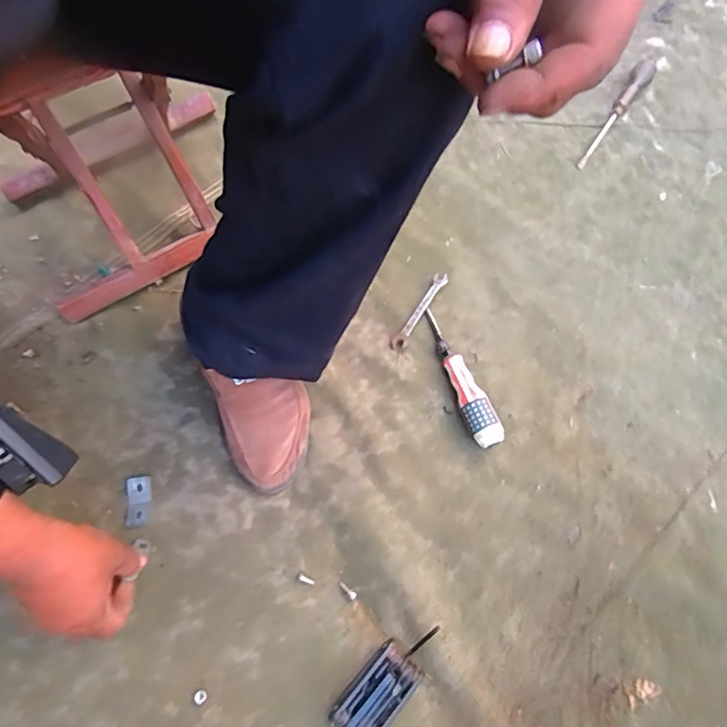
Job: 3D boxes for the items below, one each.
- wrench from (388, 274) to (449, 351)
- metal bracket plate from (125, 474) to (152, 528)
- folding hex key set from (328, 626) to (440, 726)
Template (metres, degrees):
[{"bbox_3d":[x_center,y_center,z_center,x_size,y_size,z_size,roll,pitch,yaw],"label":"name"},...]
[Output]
[{"bbox_3d":[0.070,-0.066,0.649,0.021,0.008,0.121,31,72,14],"label":"wrench"},{"bbox_3d":[-0.246,0.150,0.563,0.026,0.008,0.054,-7,68,-1],"label":"metal bracket plate"},{"bbox_3d":[0.023,0.299,0.486,0.047,0.027,0.117,41,75,17],"label":"folding hex key set"}]

